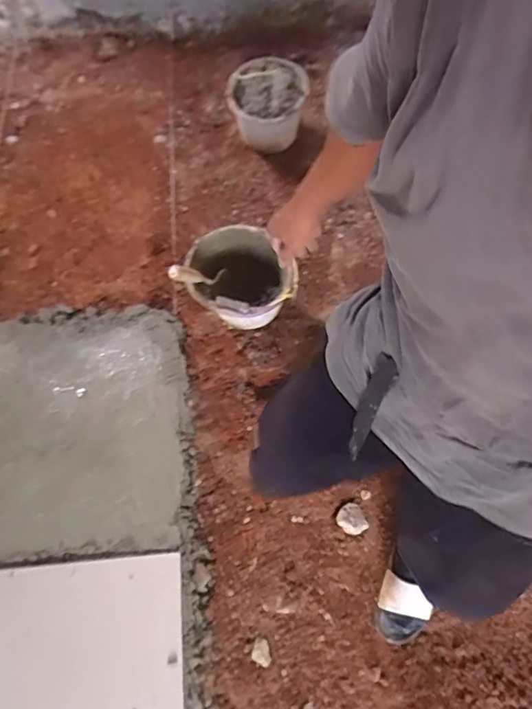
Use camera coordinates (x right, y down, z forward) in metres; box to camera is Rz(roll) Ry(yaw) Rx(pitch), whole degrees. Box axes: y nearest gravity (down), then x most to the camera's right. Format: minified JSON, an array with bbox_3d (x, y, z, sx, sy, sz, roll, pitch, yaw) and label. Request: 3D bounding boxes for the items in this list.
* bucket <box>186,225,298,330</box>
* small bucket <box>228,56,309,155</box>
[{"bbox_3d":[-0.069,-0.186,1.376,0.256,0.241,0.275,1,61,-2],"label":"bucket"},{"bbox_3d":[0.005,-0.794,1.623,0.234,0.224,0.243,4,63,1],"label":"small bucket"}]

